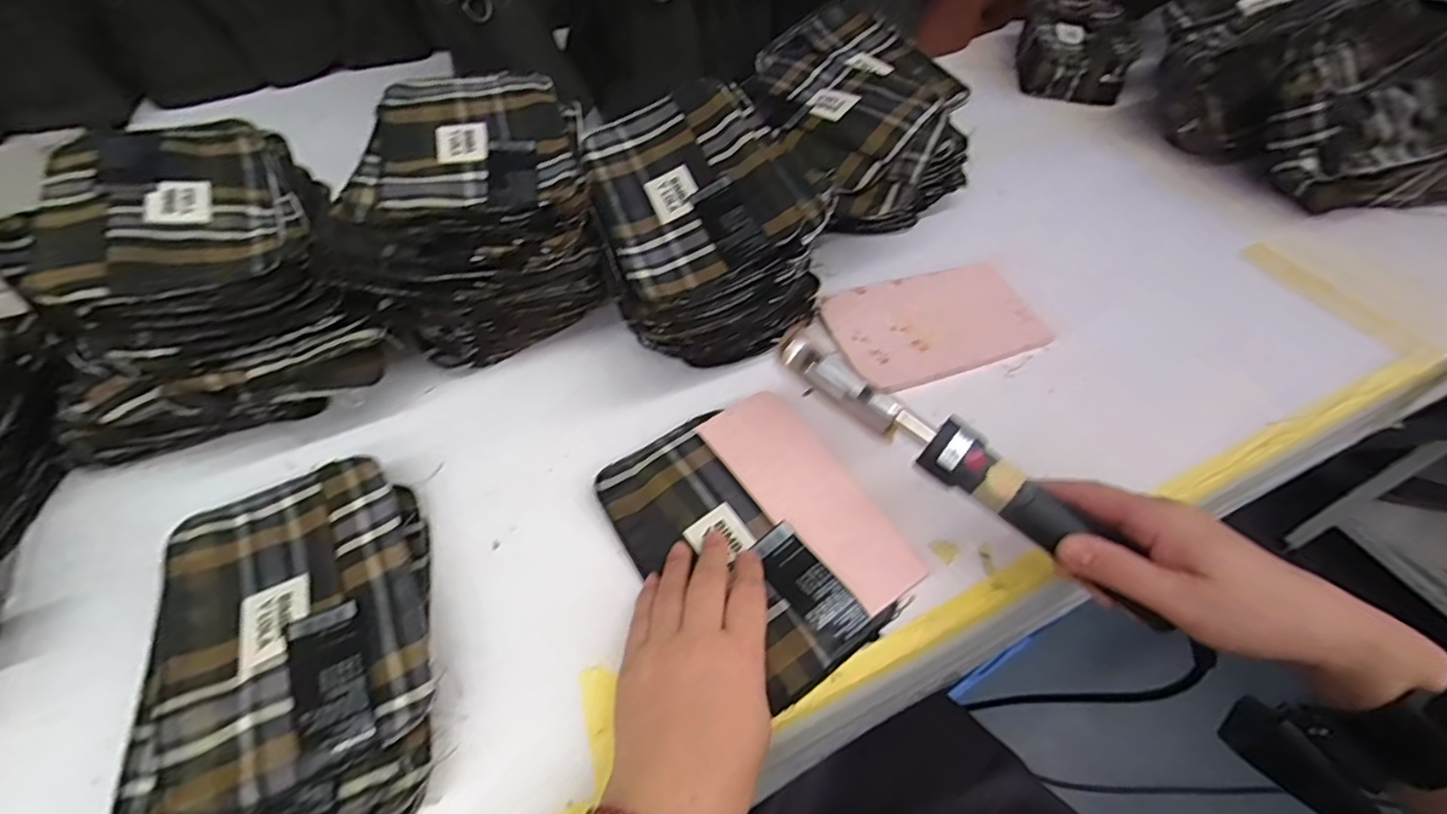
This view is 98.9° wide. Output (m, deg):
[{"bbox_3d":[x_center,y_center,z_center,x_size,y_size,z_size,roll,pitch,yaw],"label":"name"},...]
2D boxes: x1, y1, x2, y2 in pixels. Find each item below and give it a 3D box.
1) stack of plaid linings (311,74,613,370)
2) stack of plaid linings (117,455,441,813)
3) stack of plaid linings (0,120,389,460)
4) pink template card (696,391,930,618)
[{"bbox_3d":[-0.188,-0.144,0.507,0.171,0.149,0.217,-7,52,-6],"label":"stack of plaid linings"},{"bbox_3d":[-0.244,0.137,0.358,0.139,0.034,0.224,-16,54,-12],"label":"stack of plaid linings"},{"bbox_3d":[-0.382,-0.083,0.458,0.205,0.142,0.250,-25,56,-18],"label":"stack of plaid linings"},{"bbox_3d":[0.058,0.058,0.428,0.068,0.011,0.178,-29,57,-21],"label":"pink template card"}]

